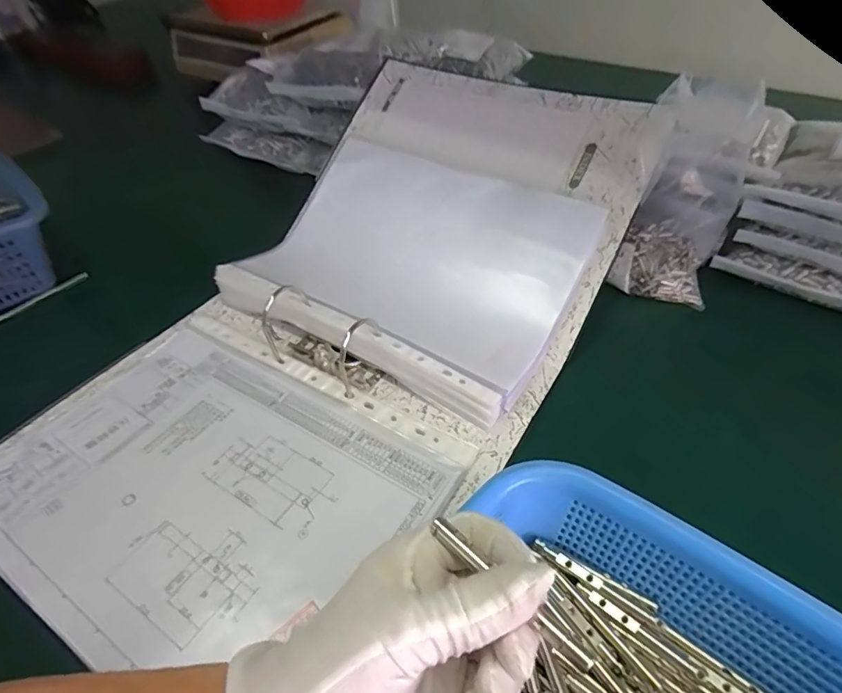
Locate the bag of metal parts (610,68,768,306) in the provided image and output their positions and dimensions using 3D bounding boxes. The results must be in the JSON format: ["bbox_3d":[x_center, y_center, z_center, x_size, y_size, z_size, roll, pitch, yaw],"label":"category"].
[{"bbox_3d":[0.247,-0.142,0.458,0.094,0.198,0.056,17,12,19],"label":"bag of metal parts"}]

